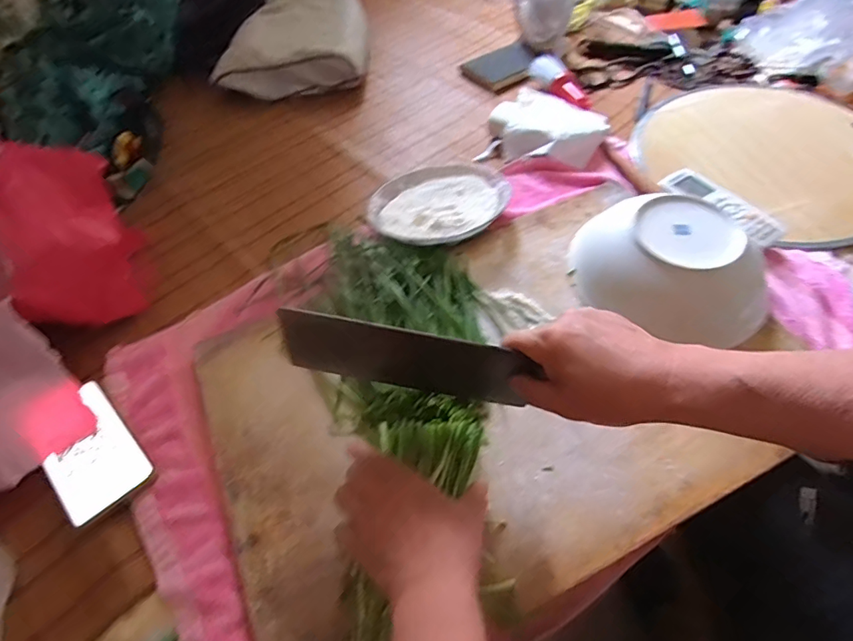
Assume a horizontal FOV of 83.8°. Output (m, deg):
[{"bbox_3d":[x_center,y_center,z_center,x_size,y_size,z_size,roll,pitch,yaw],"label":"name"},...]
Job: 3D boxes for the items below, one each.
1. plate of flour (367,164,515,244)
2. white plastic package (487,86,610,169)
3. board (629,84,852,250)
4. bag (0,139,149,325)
[{"bbox_3d":[0.014,-0.159,0.616,0.174,0.032,0.171,-1,52,1],"label":"plate of flour"},{"bbox_3d":[0.188,-0.299,0.733,0.169,0.045,0.143,27,59,22],"label":"white plastic package"},{"bbox_3d":[0.498,-0.244,0.678,0.321,0.033,0.327,-38,59,-22],"label":"board"},{"bbox_3d":[-0.435,-0.107,0.583,0.098,0.138,0.237,-23,55,-15],"label":"bag"}]

